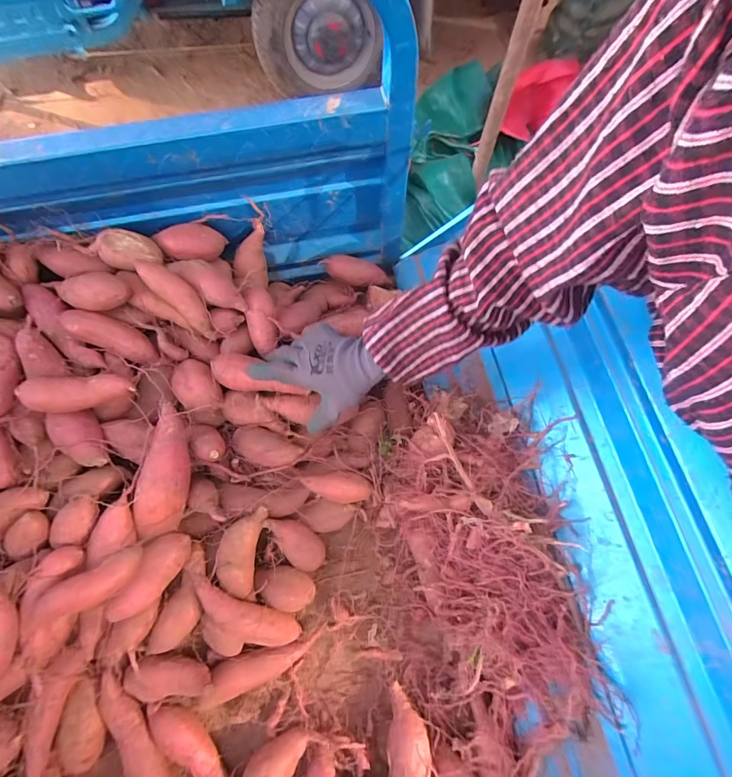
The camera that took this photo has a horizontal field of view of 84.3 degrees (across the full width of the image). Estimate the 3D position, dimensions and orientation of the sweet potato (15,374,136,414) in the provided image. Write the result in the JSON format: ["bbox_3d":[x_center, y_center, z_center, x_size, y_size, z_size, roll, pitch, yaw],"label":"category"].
[{"bbox_3d":[-0.348,0.005,0.492,0.117,0.032,0.036,-7,70,-18],"label":"sweet potato"}]

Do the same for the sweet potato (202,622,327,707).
[{"bbox_3d":[-0.126,0.332,0.492,0.149,0.031,0.038,-23,73,-10],"label":"sweet potato"}]

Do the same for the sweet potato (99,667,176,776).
[{"bbox_3d":[-0.264,0.402,0.464,0.035,0.044,0.156,-31,74,-12],"label":"sweet potato"}]

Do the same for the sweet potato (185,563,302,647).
[{"bbox_3d":[-0.149,0.273,0.490,0.164,0.048,0.044,35,72,-11],"label":"sweet potato"}]

